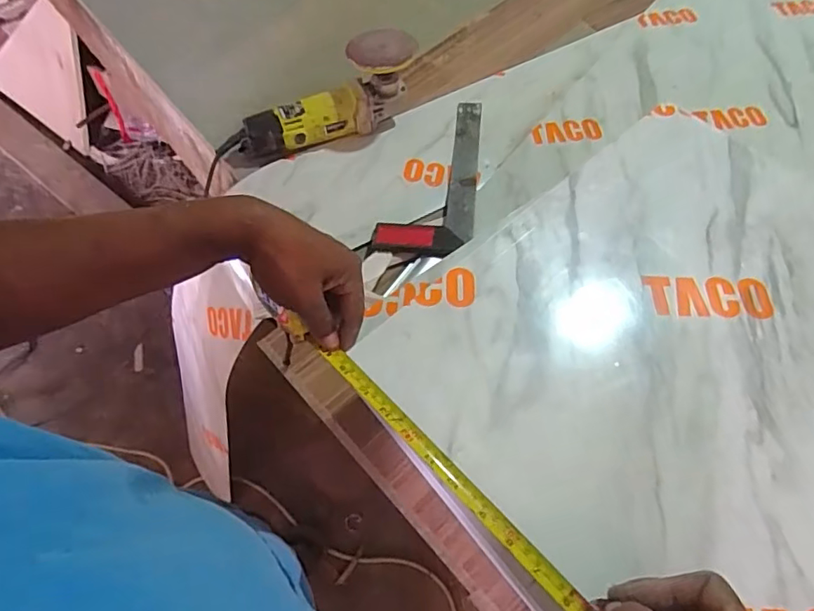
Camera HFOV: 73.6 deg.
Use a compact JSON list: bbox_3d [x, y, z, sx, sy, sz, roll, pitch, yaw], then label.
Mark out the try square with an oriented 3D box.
[{"bbox_3d":[0.045,-0.184,0.760,0.118,0.030,0.296,12,59,5],"label":"try square"}]

